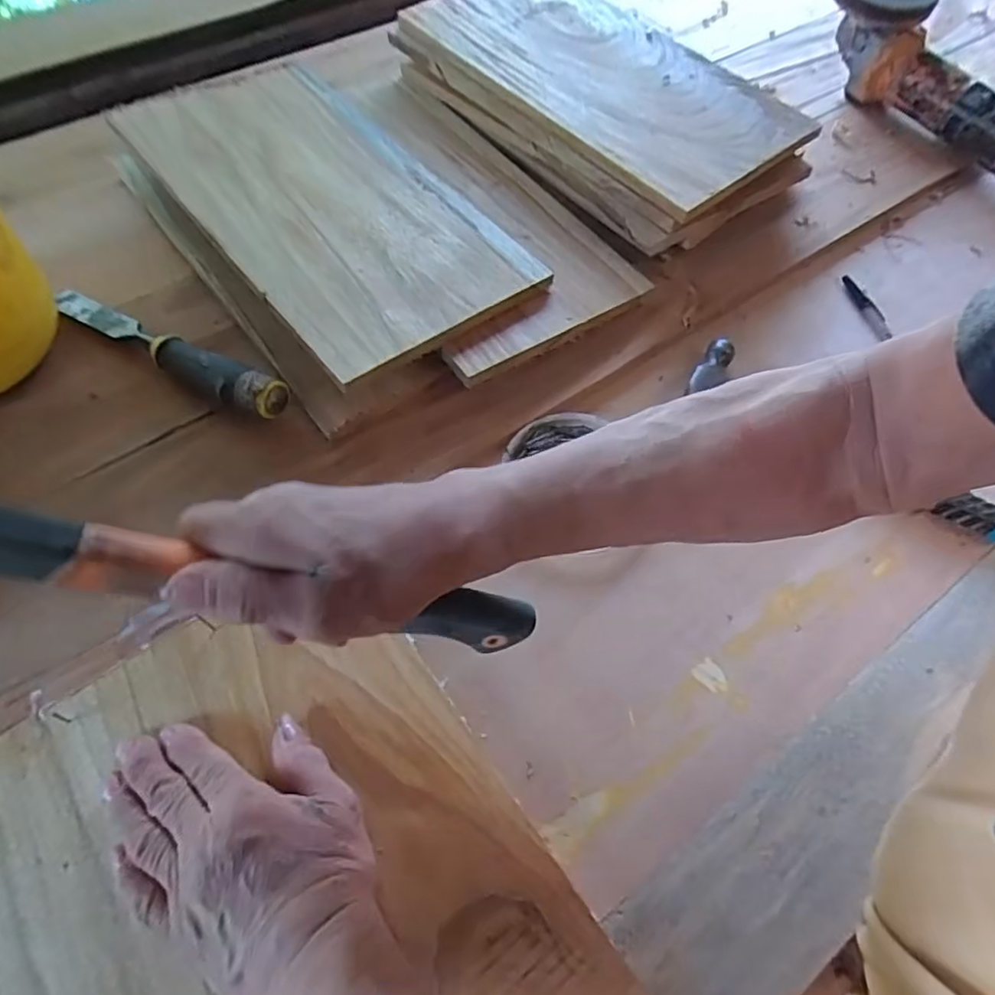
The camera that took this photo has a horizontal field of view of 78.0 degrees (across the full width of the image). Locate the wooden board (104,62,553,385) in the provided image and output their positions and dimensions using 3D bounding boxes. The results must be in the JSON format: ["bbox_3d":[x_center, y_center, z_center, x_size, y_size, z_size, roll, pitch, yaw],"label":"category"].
[{"bbox_3d":[-0.166,-0.277,0.558,0.204,0.021,0.412,-36,70,-20],"label":"wooden board"}]

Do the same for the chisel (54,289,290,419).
[{"bbox_3d":[-0.277,-0.129,0.503,0.252,0.041,0.032,30,64,11],"label":"chisel"}]

